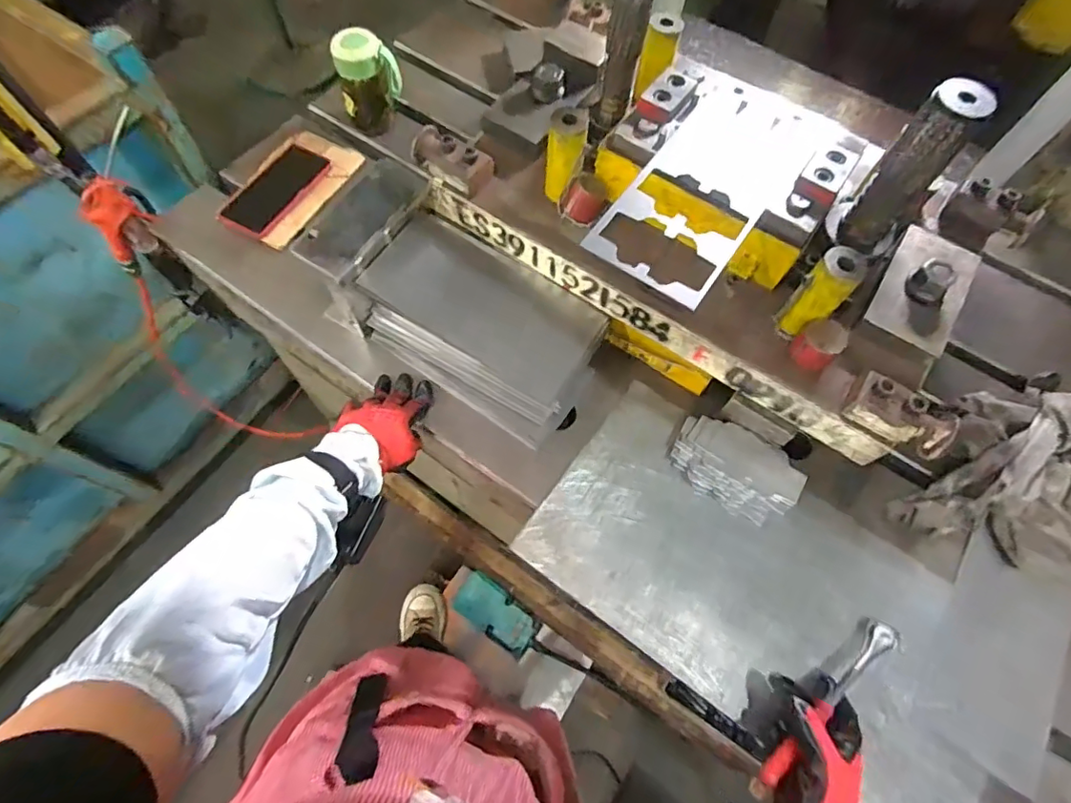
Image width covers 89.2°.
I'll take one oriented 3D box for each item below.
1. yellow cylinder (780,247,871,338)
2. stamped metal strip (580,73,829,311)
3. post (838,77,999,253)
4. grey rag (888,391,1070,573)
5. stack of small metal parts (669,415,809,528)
[{"bbox_3d":[0.277,-0.103,0.528,0.032,0.099,0.038,-41,73,-19],"label":"yellow cylinder"},{"bbox_3d":[0.180,-0.221,0.537,0.128,0.010,0.300,32,69,12],"label":"stamped metal strip"},{"bbox_3d":[0.334,-0.204,0.493,0.048,0.154,0.041,40,69,15],"label":"post"},{"bbox_3d":[0.547,0.072,0.617,0.244,0.074,0.211,14,65,3],"label":"grey rag"},{"bbox_3d":[0.222,0.076,0.615,0.134,0.054,0.077,30,67,10],"label":"stack of small metal parts"}]

